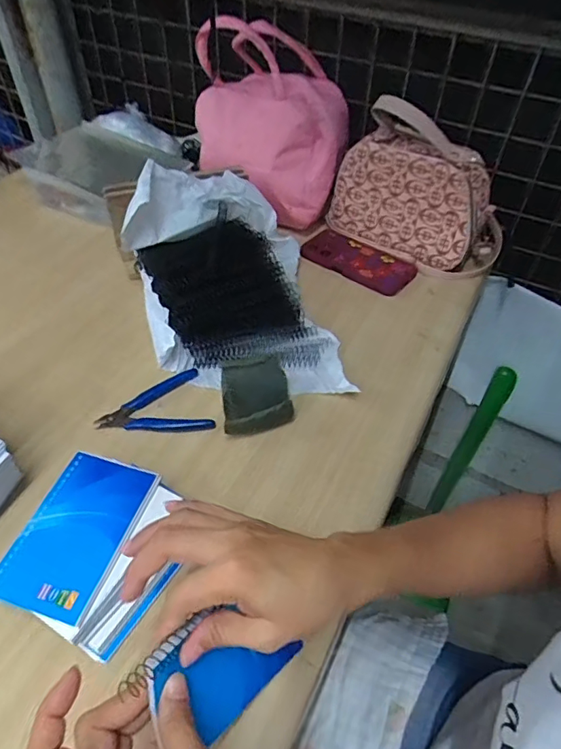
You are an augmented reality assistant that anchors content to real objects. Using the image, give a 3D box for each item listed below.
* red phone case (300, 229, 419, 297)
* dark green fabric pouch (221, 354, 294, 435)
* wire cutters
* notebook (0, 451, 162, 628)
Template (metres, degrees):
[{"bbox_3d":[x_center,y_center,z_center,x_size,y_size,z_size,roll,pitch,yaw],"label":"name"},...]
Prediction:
[{"bbox_3d":[0.114,-0.167,0.719,0.152,0.014,0.085,33,54,24],"label":"red phone case"},{"bbox_3d":[-0.026,0.019,0.535,0.071,0.027,0.098,-4,48,-7],"label":"dark green fabric pouch"},{"bbox_3d":[-0.136,0.038,0.531,0.113,0.008,0.082,-15,50,-17],"label":"wire cutters"},{"bbox_3d":[-0.162,0.123,0.398,0.082,0.005,0.128,15,48,10],"label":"notebook"}]

